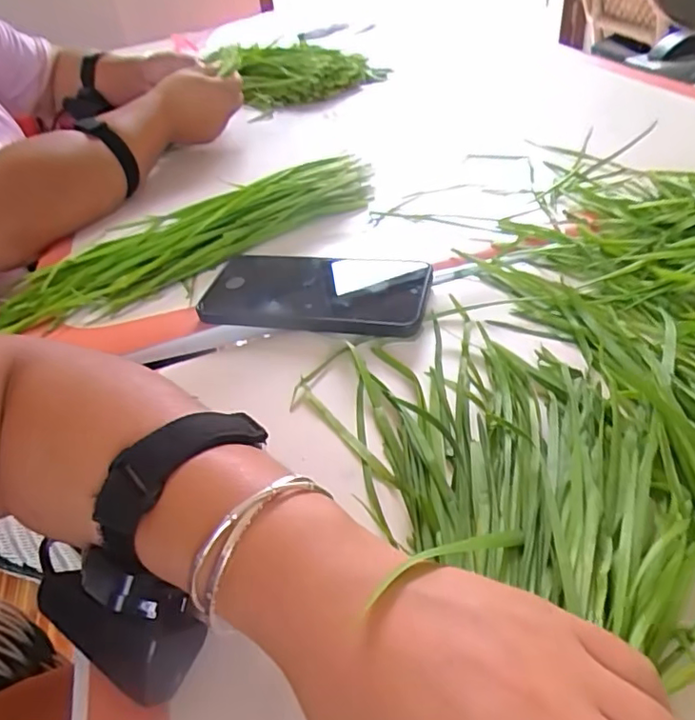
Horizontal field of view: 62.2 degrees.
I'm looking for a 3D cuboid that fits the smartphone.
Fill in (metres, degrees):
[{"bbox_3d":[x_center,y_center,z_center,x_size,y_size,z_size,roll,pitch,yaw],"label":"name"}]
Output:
[{"bbox_3d":[-0.025,-0.050,0.419,0.162,0.016,0.074,4,42,14],"label":"smartphone"}]

